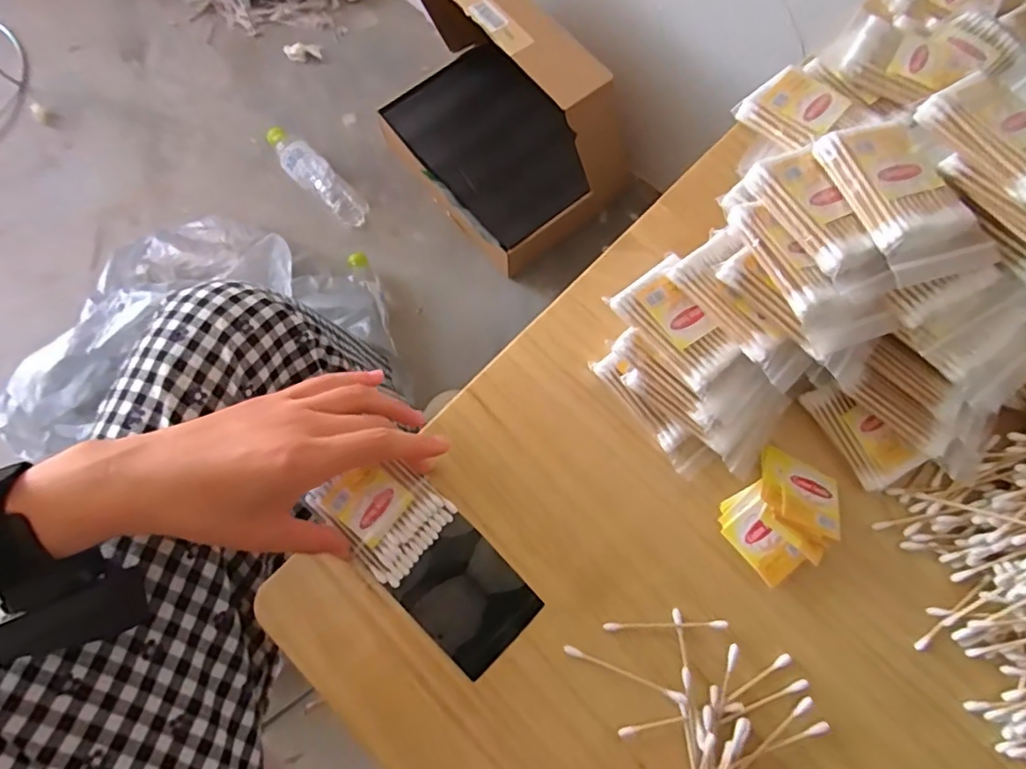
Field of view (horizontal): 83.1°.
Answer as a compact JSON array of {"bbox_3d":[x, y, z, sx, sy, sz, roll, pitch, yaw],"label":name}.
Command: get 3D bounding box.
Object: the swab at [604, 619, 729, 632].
[{"bbox_3d":[0.091,0.143,0.343,0.072,0.007,0.006,-1,75,-2],"label":"swab"}]

